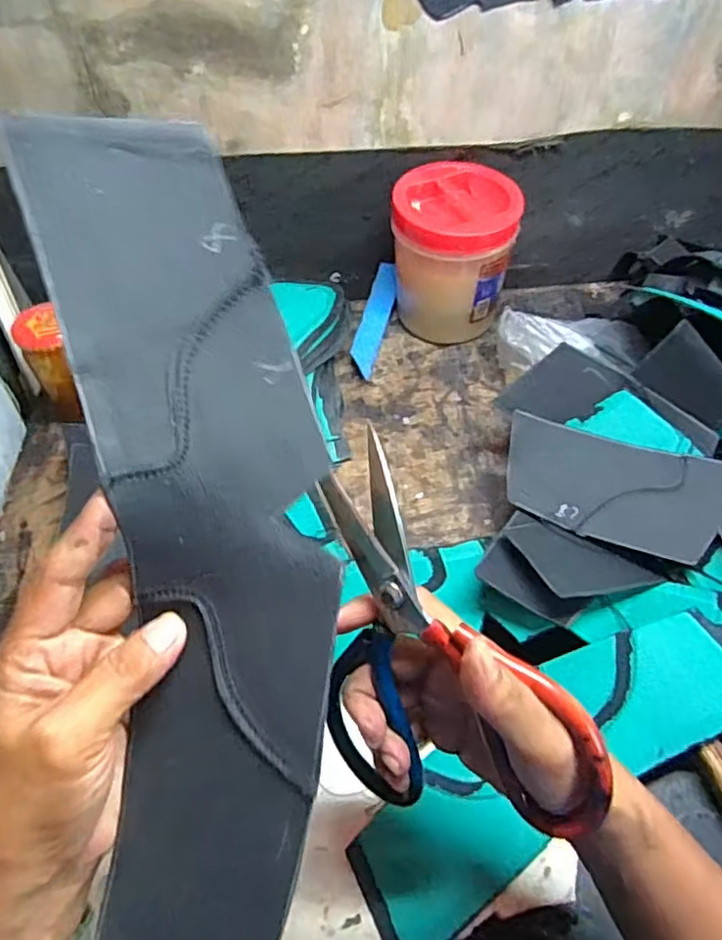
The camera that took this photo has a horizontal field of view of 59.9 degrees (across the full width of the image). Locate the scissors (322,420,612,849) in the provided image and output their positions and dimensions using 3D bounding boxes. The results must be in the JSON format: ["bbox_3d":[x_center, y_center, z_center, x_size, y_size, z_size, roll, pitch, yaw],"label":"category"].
[{"bbox_3d":[0.017,0.091,0.289,0.174,0.137,0.015,53,38,5],"label":"scissors"}]

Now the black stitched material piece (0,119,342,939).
[{"bbox_3d":[-0.063,0.021,0.244,0.094,0.029,0.306,-7,90,-3],"label":"black stitched material piece"}]

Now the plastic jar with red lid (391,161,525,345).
[{"bbox_3d":[0.093,-0.217,0.644,0.120,0.138,0.114,3,54,5],"label":"plastic jar with red lid"}]

